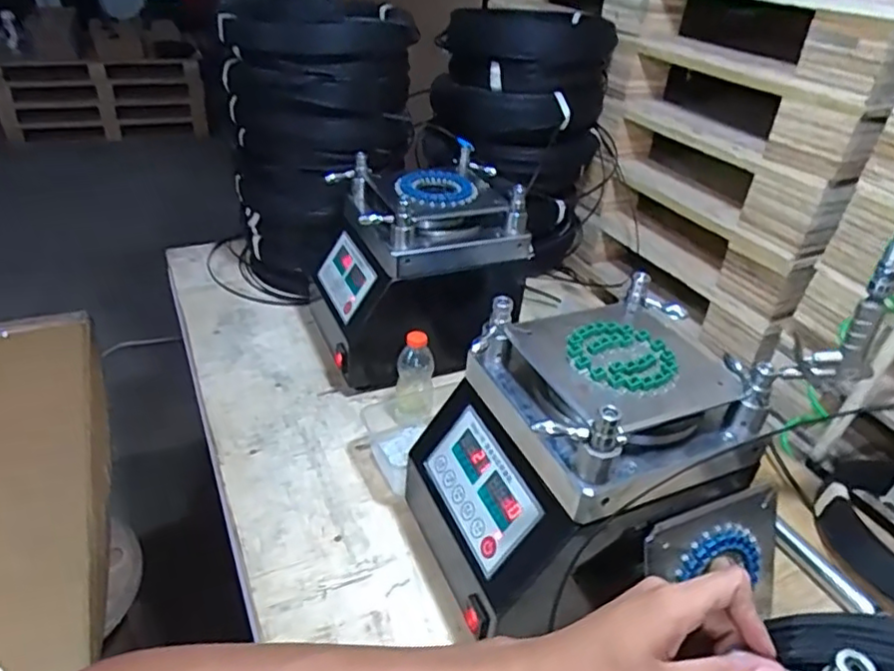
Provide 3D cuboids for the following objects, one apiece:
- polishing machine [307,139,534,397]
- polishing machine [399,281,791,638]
[{"bbox_3d":[-0.045,-0.108,0.989,0.301,0.270,0.255,-9,36,-18],"label":"polishing machine"},{"bbox_3d":[0.129,0.130,0.658,0.271,0.280,0.217,-12,37,-23],"label":"polishing machine"}]

